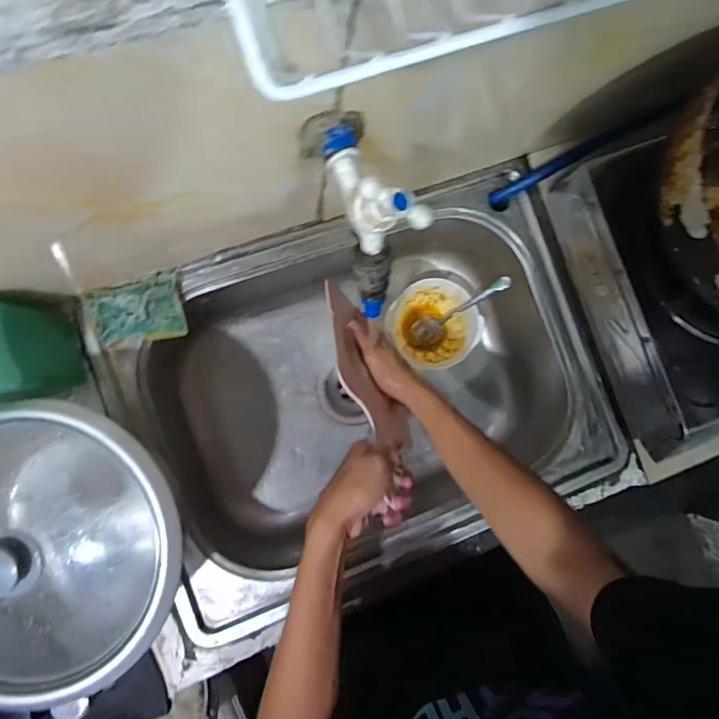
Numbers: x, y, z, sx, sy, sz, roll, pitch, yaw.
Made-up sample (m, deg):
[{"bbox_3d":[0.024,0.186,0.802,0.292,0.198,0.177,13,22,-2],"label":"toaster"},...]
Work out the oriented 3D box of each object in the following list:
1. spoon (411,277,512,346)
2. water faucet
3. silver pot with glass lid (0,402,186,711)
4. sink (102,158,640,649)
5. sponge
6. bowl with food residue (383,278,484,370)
[{"bbox_3d":[0.156,-0.076,0.747,0.167,0.038,0.041,-31,92,28],"label":"spoon"},{"bbox_3d":[0.005,-0.112,0.381,0.039,0.146,0.135,-25,90,-10],"label":"water faucet"},{"bbox_3d":[-0.294,0.173,0.484,0.250,0.158,0.237,1,86,-9],"label":"silver pot with glass lid"},{"bbox_3d":[0.013,0.042,0.680,0.578,0.167,0.428,-19,89,-9],"label":"sink"},{"bbox_3d":[-0.254,-0.059,0.560,0.097,0.034,0.076,-11,88,-9],"label":"sponge"},{"bbox_3d":[0.110,-0.052,0.746,0.130,0.067,0.127,1,86,-9],"label":"bowl with food residue"}]

